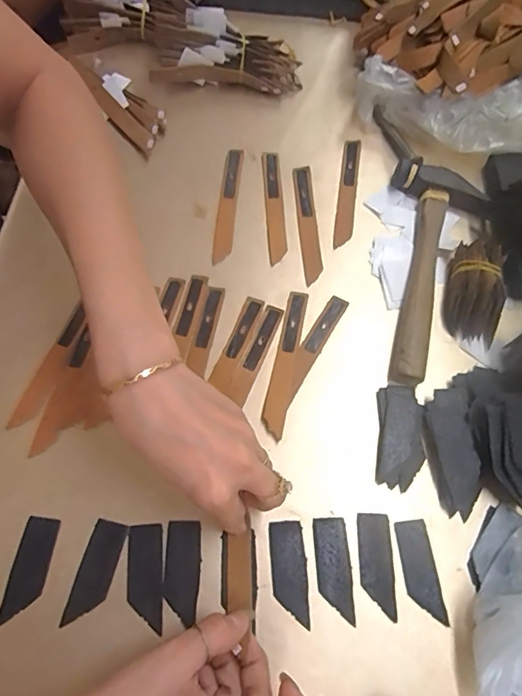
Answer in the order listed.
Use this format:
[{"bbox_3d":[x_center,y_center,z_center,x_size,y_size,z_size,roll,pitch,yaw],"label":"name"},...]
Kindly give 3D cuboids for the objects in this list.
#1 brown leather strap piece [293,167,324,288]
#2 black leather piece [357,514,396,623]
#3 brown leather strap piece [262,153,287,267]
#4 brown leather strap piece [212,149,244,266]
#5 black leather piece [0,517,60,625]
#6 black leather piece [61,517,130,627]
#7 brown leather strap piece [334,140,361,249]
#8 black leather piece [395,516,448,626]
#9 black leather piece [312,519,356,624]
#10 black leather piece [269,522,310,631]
[{"bbox_3d":[0.043,-0.114,0.440,0.017,0.004,0.124,-2,68,-3],"label":"brown leather strap piece"},{"bbox_3d":[0.079,0.148,0.328,0.023,0.004,0.064,3,65,-5],"label":"black leather piece"},{"bbox_3d":[0.011,-0.132,0.447,0.017,0.004,0.121,-4,69,-3],"label":"brown leather strap piece"},{"bbox_3d":[-0.031,-0.133,0.445,0.017,0.004,0.124,6,69,0],"label":"brown leather strap piece"},{"bbox_3d":[-0.153,0.146,0.317,0.023,0.004,0.062,9,66,-5],"label":"black leather piece"},{"bbox_3d":[-0.110,0.149,0.318,0.023,0.004,0.062,15,67,0],"label":"black leather piece"},{"bbox_3d":[0.083,-0.150,0.460,0.016,0.004,0.125,6,68,9],"label":"brown leather strap piece"},{"bbox_3d":[0.109,0.152,0.329,0.024,0.004,0.063,-3,66,-6],"label":"black leather piece"},{"bbox_3d":[0.049,0.150,0.326,0.023,0.005,0.063,-1,67,-3],"label":"black leather piece"},{"bbox_3d":[0.019,0.152,0.325,0.023,0.004,0.063,-1,66,-6],"label":"black leather piece"}]

